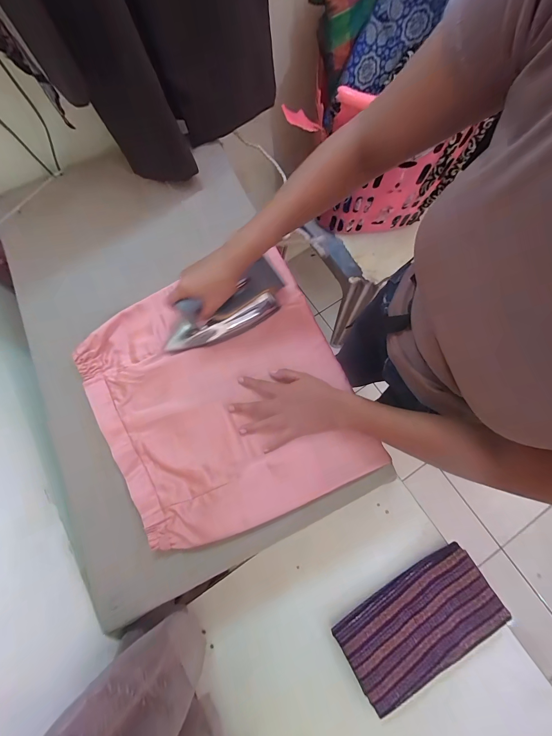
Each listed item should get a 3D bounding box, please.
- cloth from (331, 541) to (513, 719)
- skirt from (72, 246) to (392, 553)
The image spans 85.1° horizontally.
[{"bbox_3d":[0.243,0.433,0.511,0.263,0.042,0.135,-30,76,-8],"label":"cloth"},{"bbox_3d":[-0.087,0.041,0.491,0.386,0.028,0.401,-23,75,-6],"label":"skirt"}]

